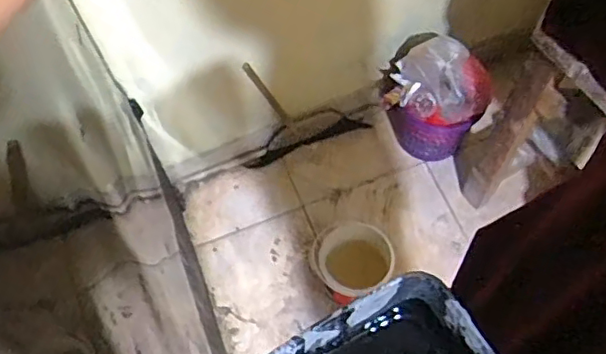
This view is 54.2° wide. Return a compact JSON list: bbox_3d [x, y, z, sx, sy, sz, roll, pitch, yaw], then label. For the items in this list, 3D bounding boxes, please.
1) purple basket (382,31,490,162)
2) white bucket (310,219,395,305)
[{"bbox_3d":[0.353,-0.213,1.656,0.274,0.418,0.260,3,65,4],"label":"purple basket"},{"bbox_3d":[0.125,0.217,1.570,0.188,0.212,0.209,-20,65,-7],"label":"white bucket"}]

